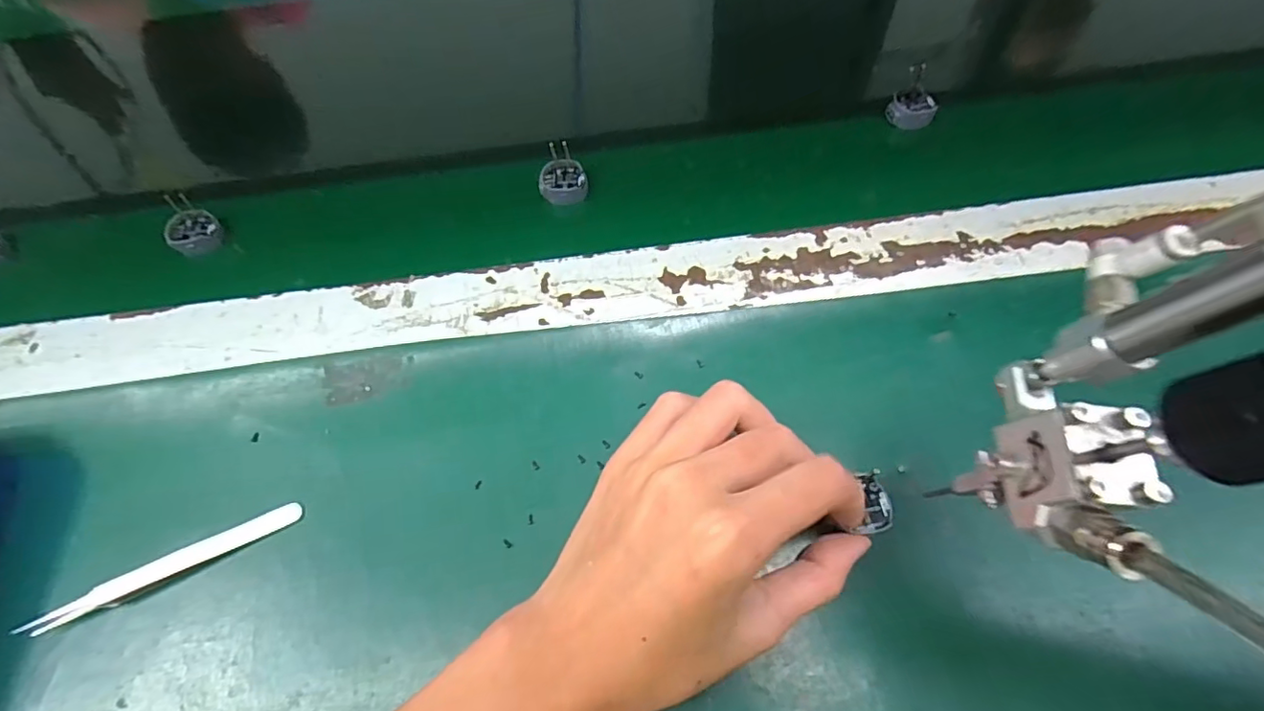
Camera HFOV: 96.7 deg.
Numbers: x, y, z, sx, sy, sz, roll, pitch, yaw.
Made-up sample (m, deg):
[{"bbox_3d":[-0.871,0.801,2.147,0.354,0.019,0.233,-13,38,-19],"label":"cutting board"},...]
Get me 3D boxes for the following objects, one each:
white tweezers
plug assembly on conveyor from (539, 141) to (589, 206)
[{"bbox_3d":[-0.207,0.095,0.248,0.118,0.015,0.011,-25,63,-9],"label":"white tweezers"},{"bbox_3d":[-0.044,-0.113,0.352,0.029,0.016,0.036,-11,61,-2],"label":"plug assembly on conveyor"}]

